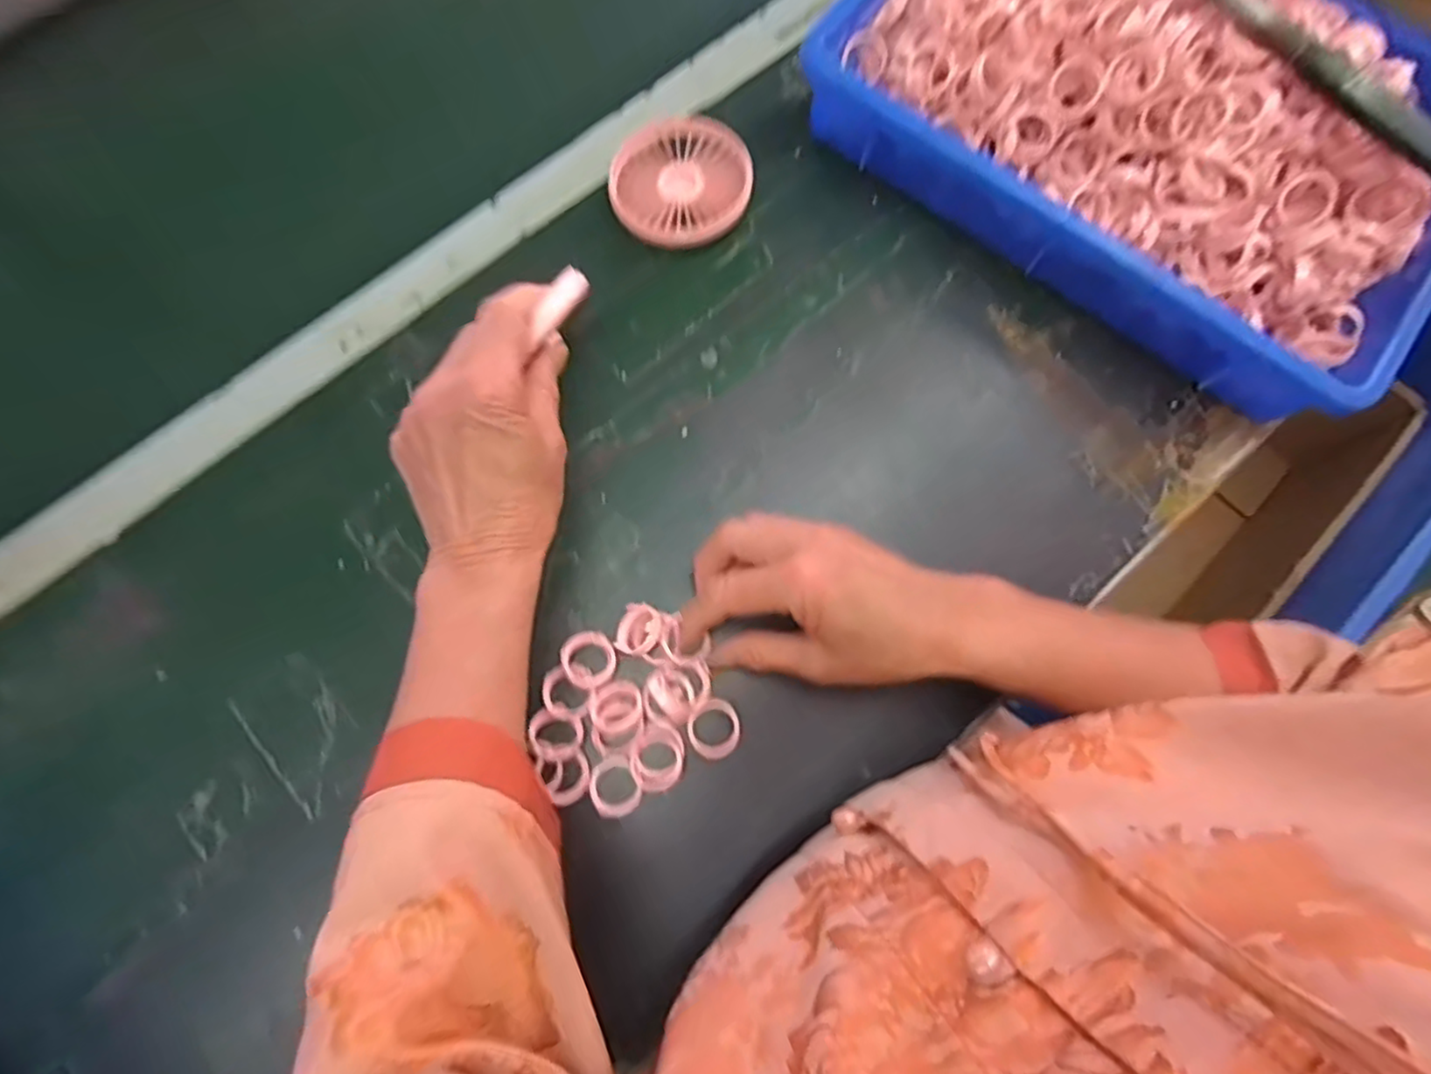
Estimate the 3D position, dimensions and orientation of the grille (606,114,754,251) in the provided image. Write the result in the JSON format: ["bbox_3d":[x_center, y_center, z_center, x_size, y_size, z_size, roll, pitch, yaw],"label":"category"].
[{"bbox_3d":[-0.022,-0.224,0.430,0.088,0.019,0.087,0,75,-1],"label":"grille"}]

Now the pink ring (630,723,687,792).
[{"bbox_3d":[-0.030,0.115,0.352,0.030,0.007,0.031,0,75,-1],"label":"pink ring"}]

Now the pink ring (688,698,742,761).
[{"bbox_3d":[0.000,0.101,0.355,0.027,0.004,0.029,0,75,-1],"label":"pink ring"}]

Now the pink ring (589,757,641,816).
[{"bbox_3d":[-0.052,0.130,0.351,0.025,0.005,0.030,-26,77,-7],"label":"pink ring"}]

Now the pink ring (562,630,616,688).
[{"bbox_3d":[-0.067,0.065,0.362,0.026,0.010,0.030,-18,76,-5],"label":"pink ring"}]

